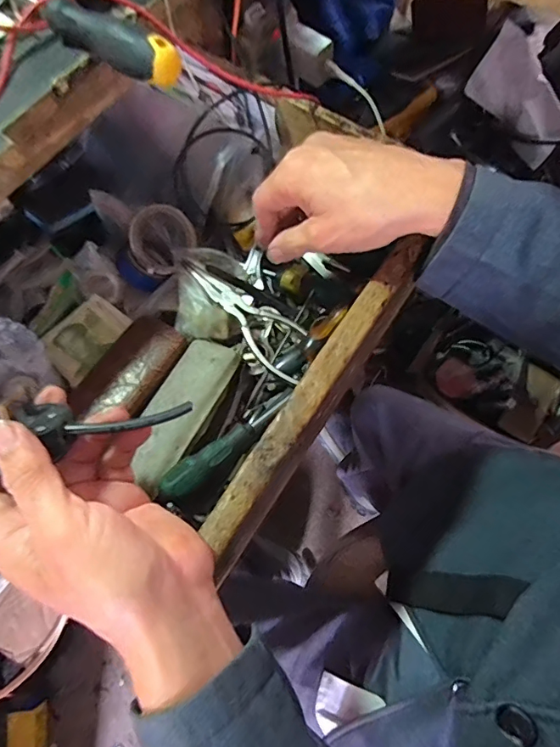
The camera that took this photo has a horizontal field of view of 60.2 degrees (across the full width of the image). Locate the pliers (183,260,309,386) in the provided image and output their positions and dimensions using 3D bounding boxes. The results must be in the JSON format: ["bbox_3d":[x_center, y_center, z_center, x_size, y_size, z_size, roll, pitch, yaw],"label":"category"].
[{"bbox_3d":[-0.032,-0.050,0.422,0.146,0.014,0.044,37,72,16],"label":"pliers"}]

